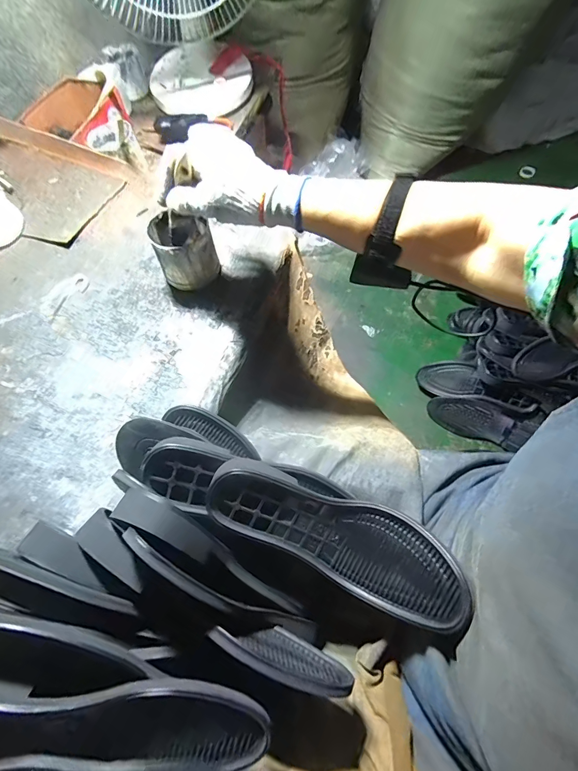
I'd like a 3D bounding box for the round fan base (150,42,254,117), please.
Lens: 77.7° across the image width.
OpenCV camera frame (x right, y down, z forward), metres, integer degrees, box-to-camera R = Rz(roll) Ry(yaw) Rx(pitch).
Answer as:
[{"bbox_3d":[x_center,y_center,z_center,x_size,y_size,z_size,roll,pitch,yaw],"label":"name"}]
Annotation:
[{"bbox_3d":[-0.215,-0.752,0.872,0.244,0.057,0.191,-17,70,-9],"label":"round fan base"}]

